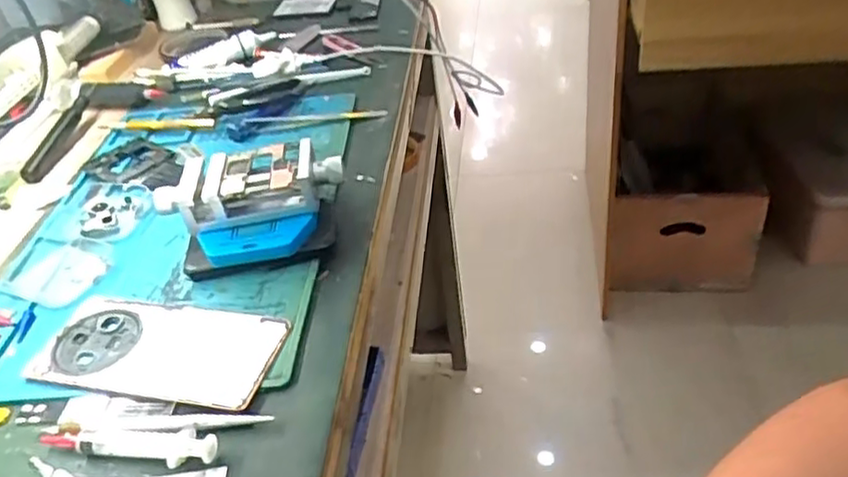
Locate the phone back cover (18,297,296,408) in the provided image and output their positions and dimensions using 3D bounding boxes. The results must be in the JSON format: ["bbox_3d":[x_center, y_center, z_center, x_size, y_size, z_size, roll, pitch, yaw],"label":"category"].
[{"bbox_3d":[-0.170,0.069,0.446,0.155,0.005,0.076,4,39,16],"label":"phone back cover"}]

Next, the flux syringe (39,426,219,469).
[{"bbox_3d":[-0.166,0.113,0.390,0.106,0.011,0.022,4,39,15],"label":"flux syringe"}]

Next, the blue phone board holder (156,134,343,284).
[{"bbox_3d":[-0.127,-0.022,0.514,0.136,0.058,0.090,-9,38,-1],"label":"blue phone board holder"}]

